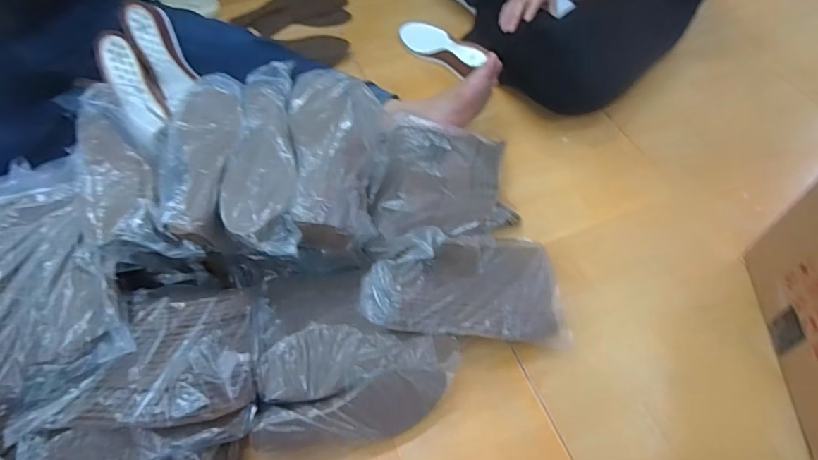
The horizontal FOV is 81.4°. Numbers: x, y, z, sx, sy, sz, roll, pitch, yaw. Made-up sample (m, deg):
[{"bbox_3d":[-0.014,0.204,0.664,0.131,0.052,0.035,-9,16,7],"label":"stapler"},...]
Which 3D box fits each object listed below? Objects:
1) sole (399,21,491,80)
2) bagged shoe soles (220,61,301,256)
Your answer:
[{"bbox_3d":[0.073,-0.394,1.013,0.103,0.052,0.248,-38,63,-22],"label":"sole"},{"bbox_3d":[-0.180,-0.095,0.587,0.084,0.044,0.272,-6,56,-3],"label":"bagged shoe soles"}]

